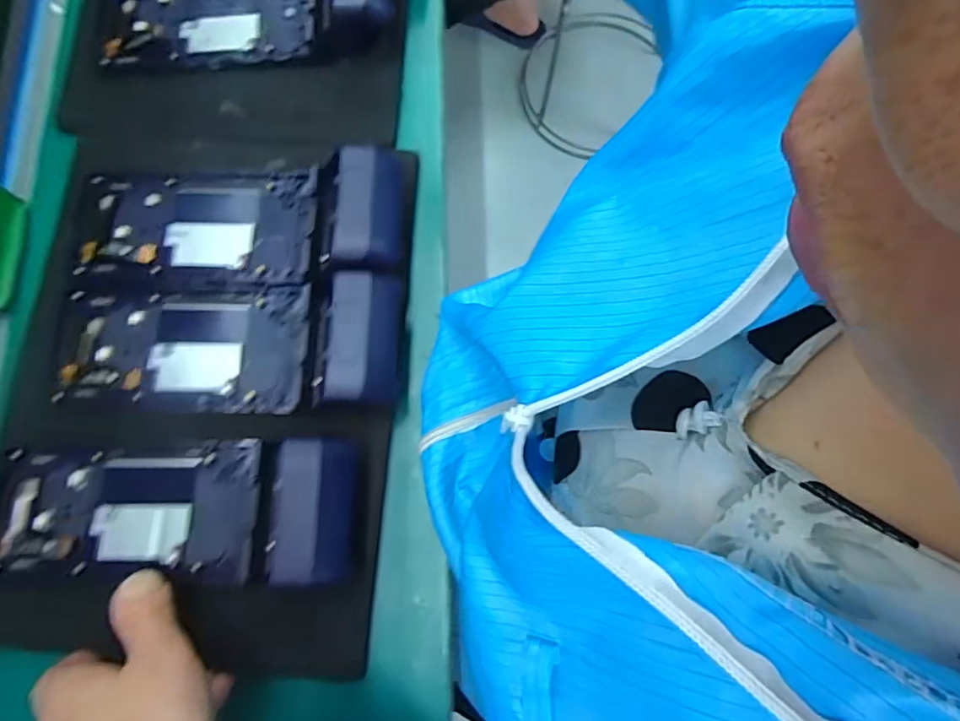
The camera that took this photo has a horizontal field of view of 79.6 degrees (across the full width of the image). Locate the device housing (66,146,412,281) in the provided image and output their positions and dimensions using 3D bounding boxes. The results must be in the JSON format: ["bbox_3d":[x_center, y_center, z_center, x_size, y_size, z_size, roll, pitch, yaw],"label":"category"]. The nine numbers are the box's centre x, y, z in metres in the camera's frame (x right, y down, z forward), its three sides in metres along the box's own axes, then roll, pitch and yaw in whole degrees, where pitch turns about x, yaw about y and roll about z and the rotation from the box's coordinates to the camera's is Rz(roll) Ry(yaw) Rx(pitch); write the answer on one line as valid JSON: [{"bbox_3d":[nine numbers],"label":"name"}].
[{"bbox_3d":[-0.162,-0.100,0.375,0.223,0.042,0.102,3,75,1],"label":"device housing"}]

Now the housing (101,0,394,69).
[{"bbox_3d":[-0.171,-0.264,0.412,0.216,0.042,0.088,0,75,0],"label":"housing"}]

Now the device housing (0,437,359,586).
[{"bbox_3d":[-0.175,0.083,0.324,0.216,0.037,0.078,1,75,1],"label":"device housing"}]

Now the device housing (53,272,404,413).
[{"bbox_3d":[-0.157,-0.012,0.348,0.217,0.038,0.079,0,75,0],"label":"device housing"}]

